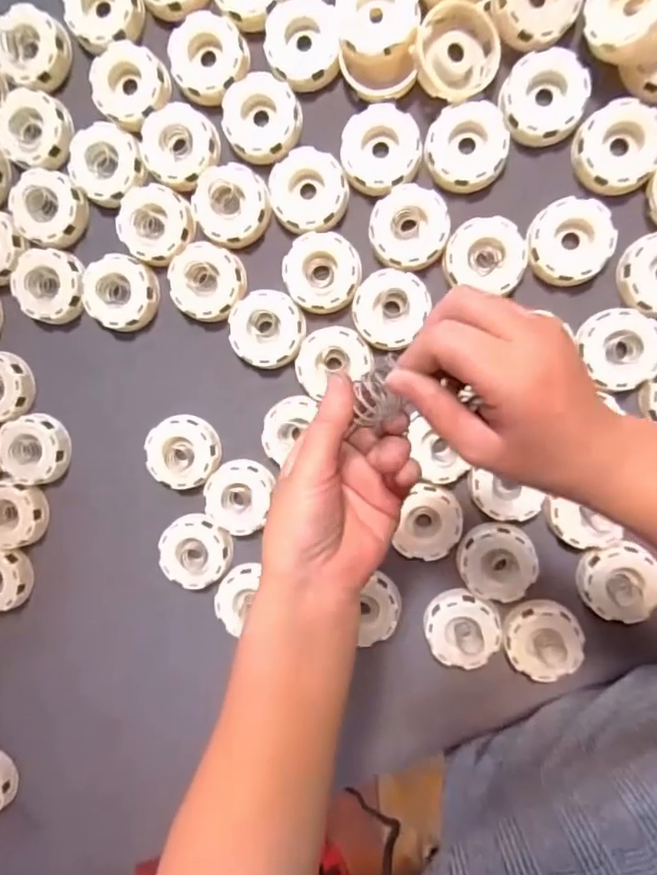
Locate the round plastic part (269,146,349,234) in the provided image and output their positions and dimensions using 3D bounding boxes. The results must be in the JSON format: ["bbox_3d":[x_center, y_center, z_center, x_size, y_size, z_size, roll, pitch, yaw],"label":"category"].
[{"bbox_3d":[-0.017,-0.210,0.496,0.065,0.022,0.066,1,96,8],"label":"round plastic part"}]

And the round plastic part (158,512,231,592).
[{"bbox_3d":[-0.125,0.107,0.539,0.066,0.013,0.066,1,96,8],"label":"round plastic part"}]

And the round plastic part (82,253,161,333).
[{"bbox_3d":[-0.190,-0.133,0.525,0.065,0.017,0.064,1,96,8],"label":"round plastic part"}]

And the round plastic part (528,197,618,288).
[{"bbox_3d":[0.198,-0.159,0.472,0.065,0.021,0.065,1,96,8],"label":"round plastic part"}]

